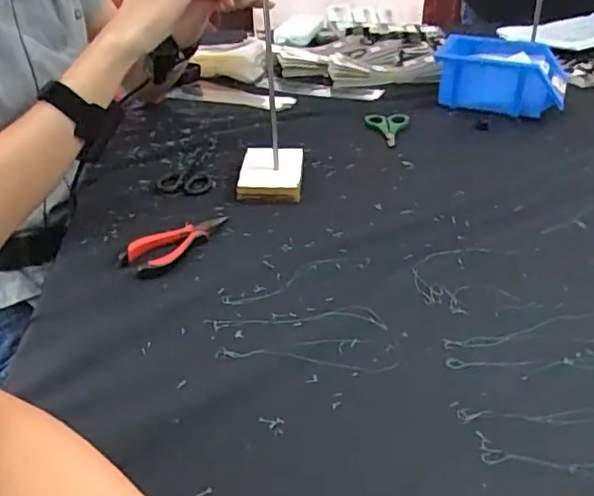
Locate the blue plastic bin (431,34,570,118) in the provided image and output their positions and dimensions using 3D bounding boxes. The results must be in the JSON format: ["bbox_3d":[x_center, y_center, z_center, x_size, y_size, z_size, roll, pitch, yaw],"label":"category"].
[{"bbox_3d":[0.306,-0.257,0.874,0.190,0.077,0.126,8,35,12],"label":"blue plastic bin"}]

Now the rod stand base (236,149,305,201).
[{"bbox_3d":[-0.030,-0.085,0.665,0.070,0.021,0.097,2,34,3],"label":"rod stand base"}]

